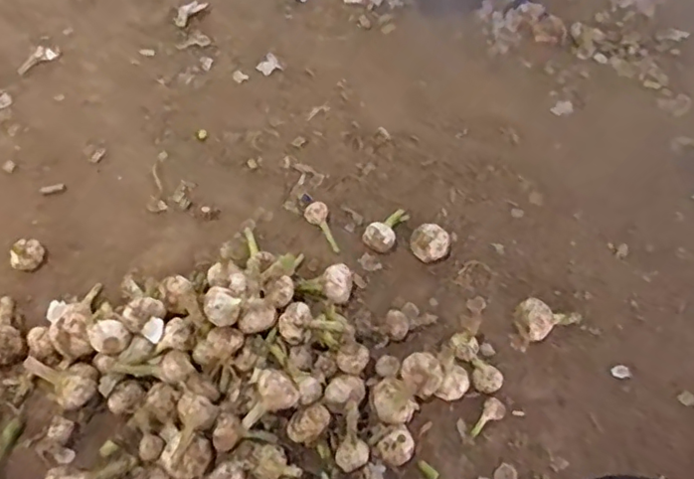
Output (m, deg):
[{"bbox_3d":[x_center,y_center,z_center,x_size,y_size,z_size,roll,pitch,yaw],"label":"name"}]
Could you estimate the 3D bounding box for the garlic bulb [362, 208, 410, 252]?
[{"bbox_3d":[0.074,-0.023,1.075,0.057,0.066,0.103,24,59,11],"label":"garlic bulb"}]

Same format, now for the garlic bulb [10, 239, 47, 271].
[{"bbox_3d":[-0.571,0.028,1.013,0.048,0.043,0.059,37,63,19],"label":"garlic bulb"}]

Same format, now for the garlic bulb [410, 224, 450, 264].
[{"bbox_3d":[0.154,0.008,1.055,0.068,0.064,0.073,1,58,-2],"label":"garlic bulb"}]

